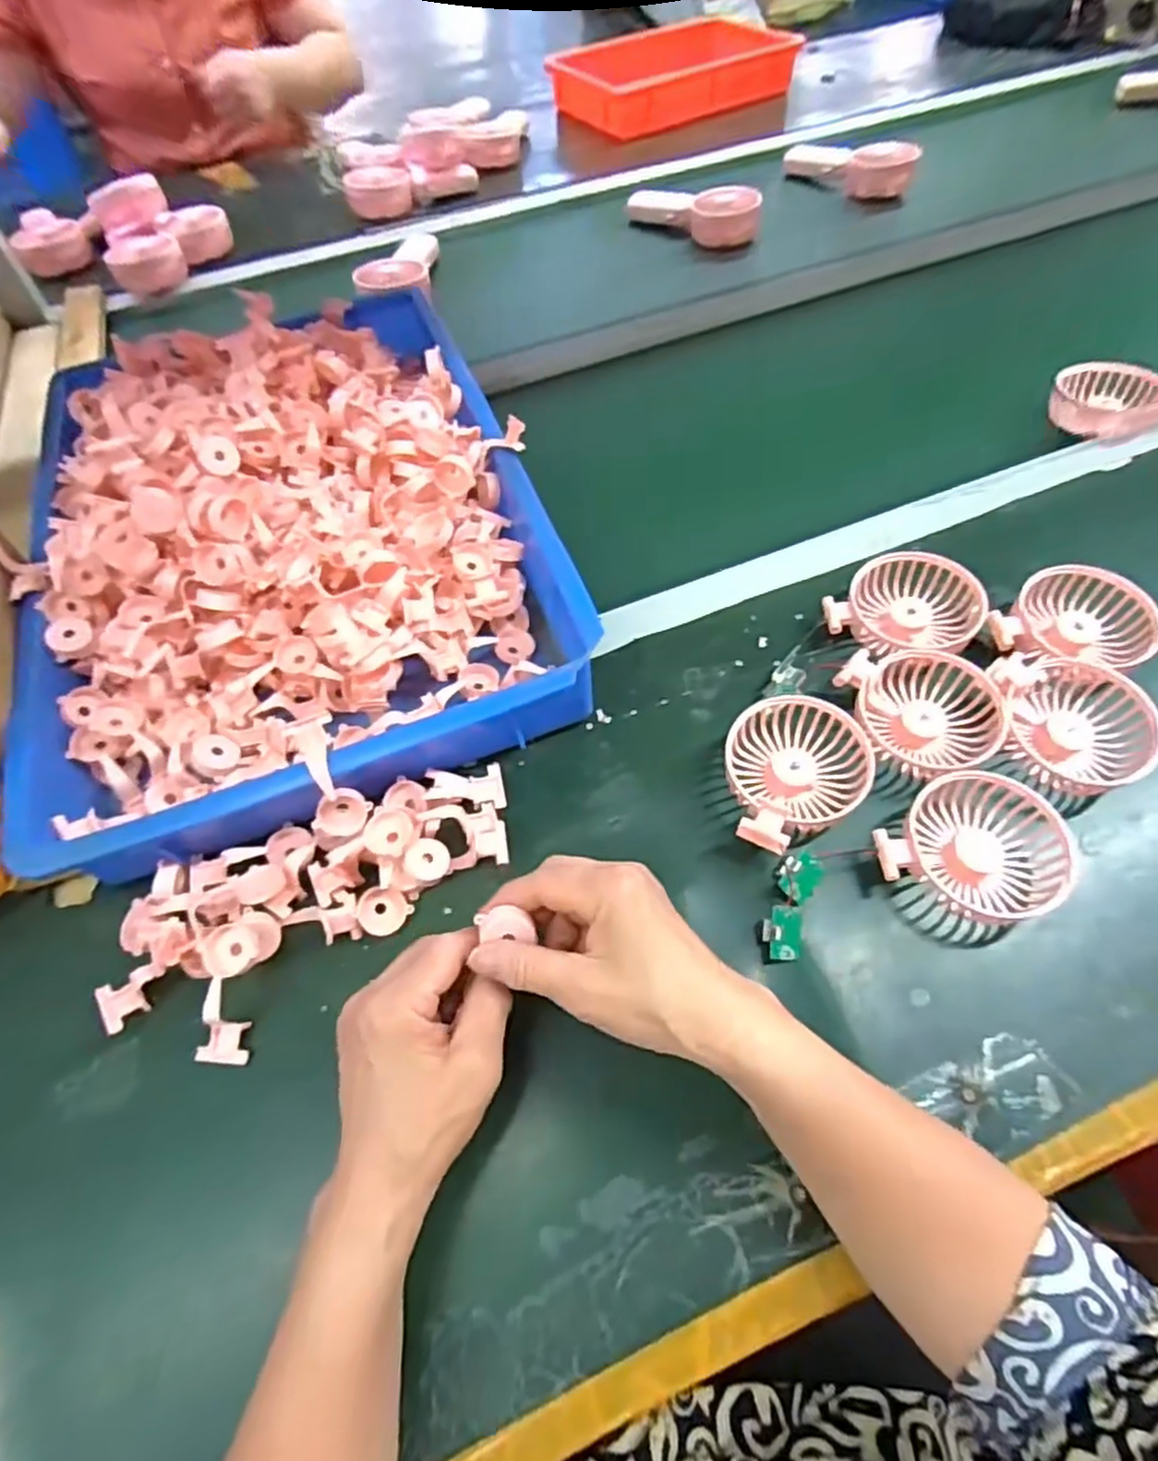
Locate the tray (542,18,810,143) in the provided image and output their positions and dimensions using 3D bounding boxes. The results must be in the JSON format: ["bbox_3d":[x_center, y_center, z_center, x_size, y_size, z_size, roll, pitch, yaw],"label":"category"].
[{"bbox_3d":[0.155,-1.066,1.135,0.348,0.076,0.214,-23,59,-10],"label":"tray"}]

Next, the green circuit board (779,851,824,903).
[{"bbox_3d":[0.134,0.088,0.423,0.030,0.007,0.024,-44,100,-15],"label":"green circuit board"}]

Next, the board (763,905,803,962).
[{"bbox_3d":[0.120,0.119,0.409,0.021,0.006,0.031,5,84,-1],"label":"board"}]

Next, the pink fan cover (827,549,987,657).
[{"bbox_3d":[0.239,-0.086,0.513,0.095,0.031,0.091,-39,63,-19],"label":"pink fan cover"}]

